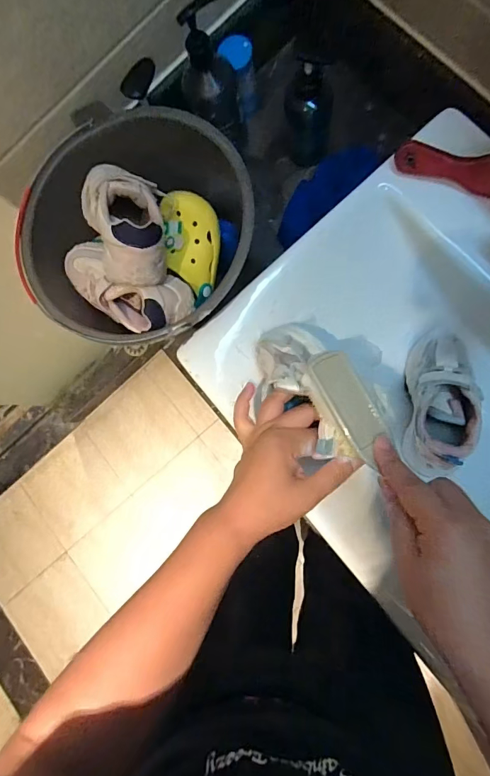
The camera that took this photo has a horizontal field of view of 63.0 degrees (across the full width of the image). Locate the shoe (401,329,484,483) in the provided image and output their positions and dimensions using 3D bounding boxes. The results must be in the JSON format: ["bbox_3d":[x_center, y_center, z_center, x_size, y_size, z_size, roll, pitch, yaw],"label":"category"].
[{"bbox_3d":[0.234,0.015,0.481,0.068,0.085,0.175,5,71,10],"label":"shoe"}]

